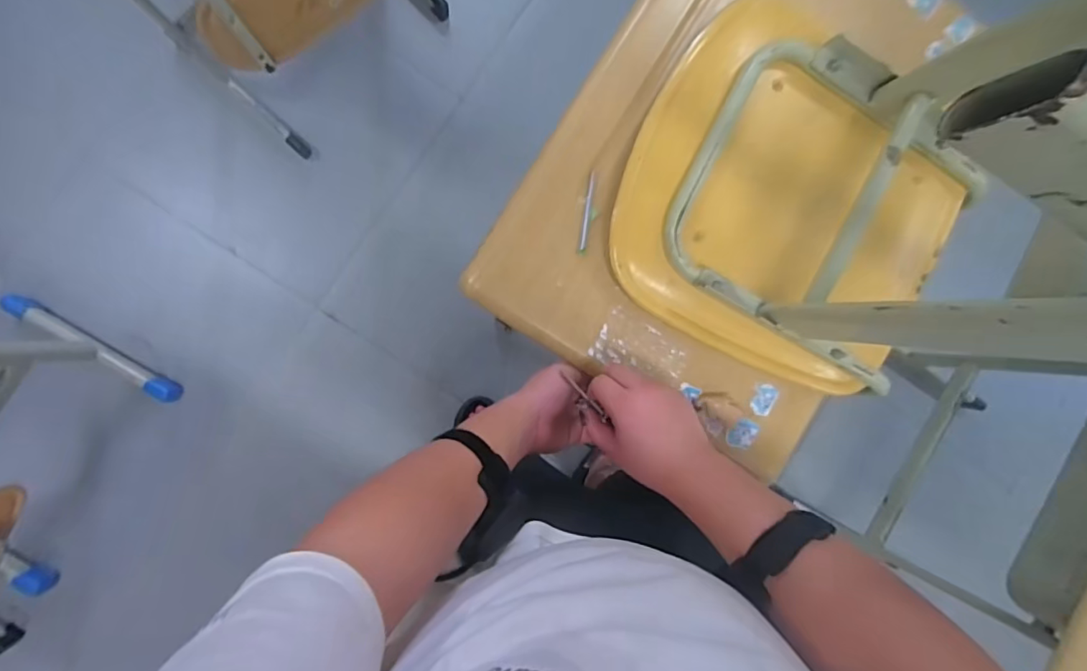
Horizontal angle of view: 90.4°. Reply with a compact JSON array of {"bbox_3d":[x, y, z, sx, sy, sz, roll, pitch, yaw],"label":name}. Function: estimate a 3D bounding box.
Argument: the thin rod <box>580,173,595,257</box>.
[{"bbox_3d":[0.045,-0.125,0.550,0.007,0.004,0.083,8,89,-7],"label":"thin rod"}]

